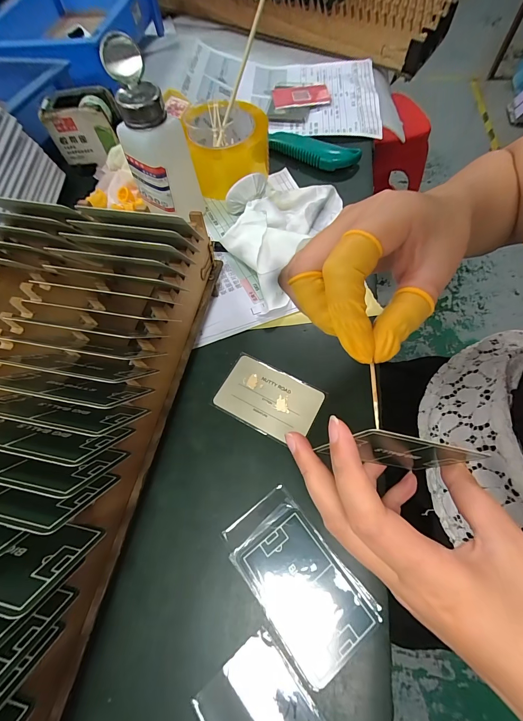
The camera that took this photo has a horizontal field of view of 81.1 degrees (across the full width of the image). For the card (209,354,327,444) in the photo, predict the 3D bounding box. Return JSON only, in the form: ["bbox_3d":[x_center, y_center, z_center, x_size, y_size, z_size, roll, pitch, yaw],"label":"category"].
[{"bbox_3d":[0.006,0.033,0.268,0.085,0.004,0.053,25,68,15],"label":"card"}]

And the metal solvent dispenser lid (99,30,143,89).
[{"bbox_3d":[-0.118,-0.254,0.258,0.032,0.032,0.012,8,38,-31],"label":"metal solvent dispenser lid"}]

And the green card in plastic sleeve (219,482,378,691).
[{"bbox_3d":[0.023,0.147,0.209,0.060,0.004,0.102,-38,65,-13],"label":"green card in plastic sleeve"}]

